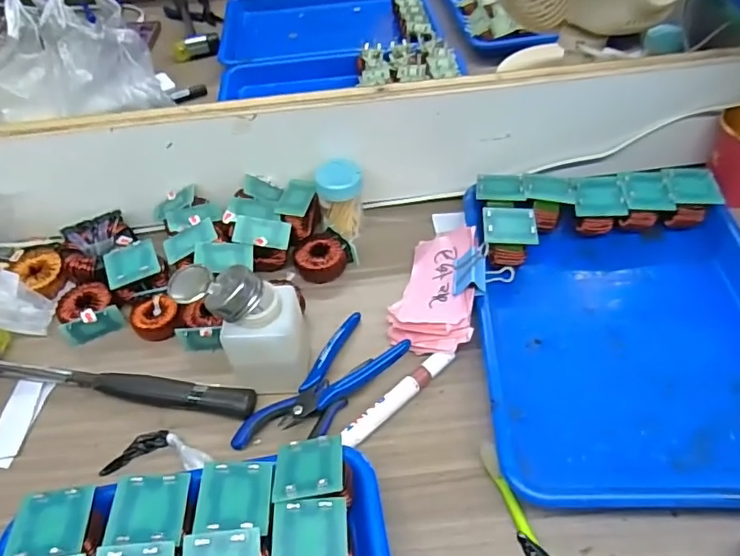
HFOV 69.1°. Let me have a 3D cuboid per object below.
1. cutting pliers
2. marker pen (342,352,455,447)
[{"bbox_3d":[-0.037,0.087,0.427,0.057,0.015,0.146,30,58,27],"label":"cutting pliers"},{"bbox_3d":[0.022,0.094,0.424,0.110,0.013,0.015,-35,55,-24],"label":"marker pen"}]

